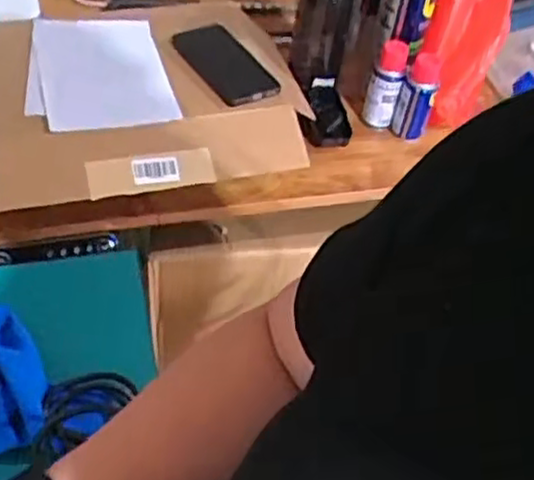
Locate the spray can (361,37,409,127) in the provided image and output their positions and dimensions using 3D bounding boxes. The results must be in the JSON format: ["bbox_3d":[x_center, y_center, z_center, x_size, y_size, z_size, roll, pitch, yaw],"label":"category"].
[{"bbox_3d":[0.155,-0.201,0.970,0.042,0.120,0.037,13,49,5],"label":"spray can"}]

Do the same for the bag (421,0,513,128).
[{"bbox_3d":[0.270,-0.303,0.969,0.118,0.290,0.085,7,7,0],"label":"bag"}]

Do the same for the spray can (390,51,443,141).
[{"bbox_3d":[0.197,-0.187,0.961,0.039,0.107,0.041,30,53,19],"label":"spray can"}]

